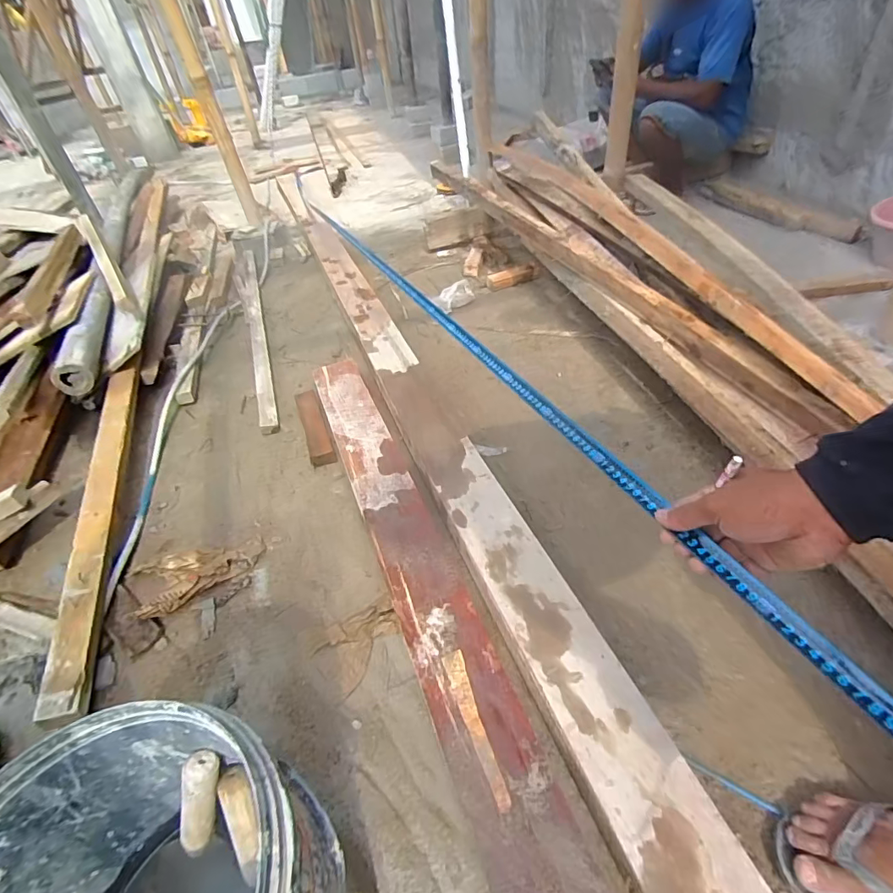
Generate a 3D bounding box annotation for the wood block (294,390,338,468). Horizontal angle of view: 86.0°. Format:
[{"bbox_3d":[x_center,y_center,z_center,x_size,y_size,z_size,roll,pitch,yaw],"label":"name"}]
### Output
[{"bbox_3d":[-0.345,-0.052,1.255,0.058,0.044,0.293,-18,44,-12],"label":"wood block"}]

